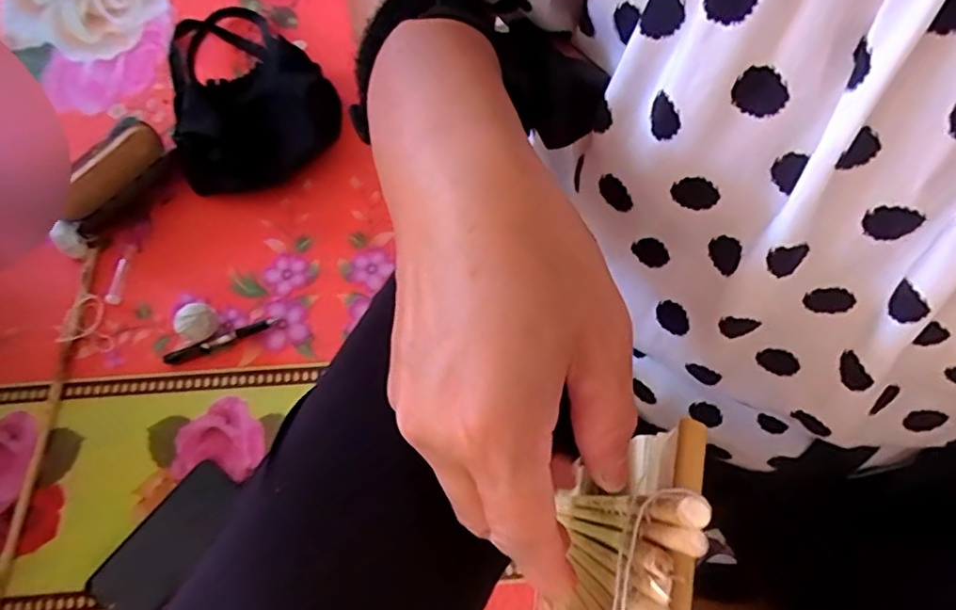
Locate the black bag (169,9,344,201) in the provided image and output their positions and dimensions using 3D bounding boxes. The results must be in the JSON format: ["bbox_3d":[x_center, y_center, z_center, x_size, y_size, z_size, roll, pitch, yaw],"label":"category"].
[{"bbox_3d":[-0.294,-0.284,0.772,0.196,0.074,0.287,-12,70,-5],"label":"black bag"}]

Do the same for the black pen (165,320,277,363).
[{"bbox_3d":[-0.301,0.041,0.691,0.127,0.010,0.015,-21,71,-8],"label":"black pen"}]

